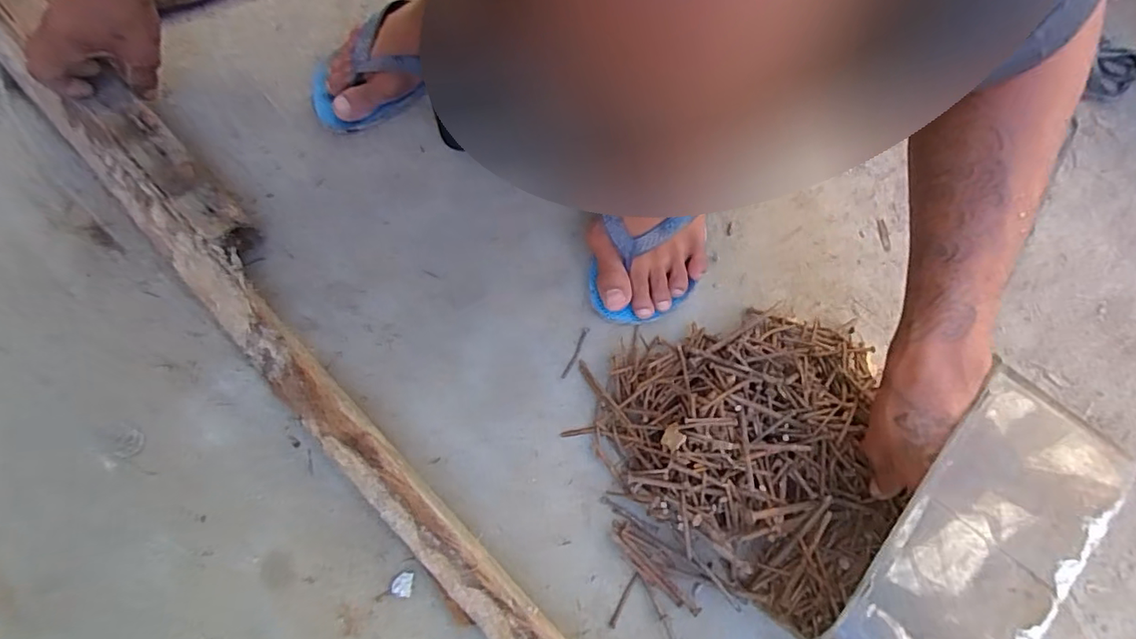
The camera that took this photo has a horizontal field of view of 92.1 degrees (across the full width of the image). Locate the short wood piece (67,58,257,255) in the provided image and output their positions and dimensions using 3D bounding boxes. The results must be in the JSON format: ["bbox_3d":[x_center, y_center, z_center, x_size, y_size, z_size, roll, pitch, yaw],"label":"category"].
[{"bbox_3d":[-0.372,-0.143,0.512,0.229,0.040,0.045,42,79,12],"label":"short wood piece"}]

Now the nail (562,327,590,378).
[{"bbox_3d":[0.006,0.029,0.472,0.006,0.004,0.049,23,76,8],"label":"nail"}]

